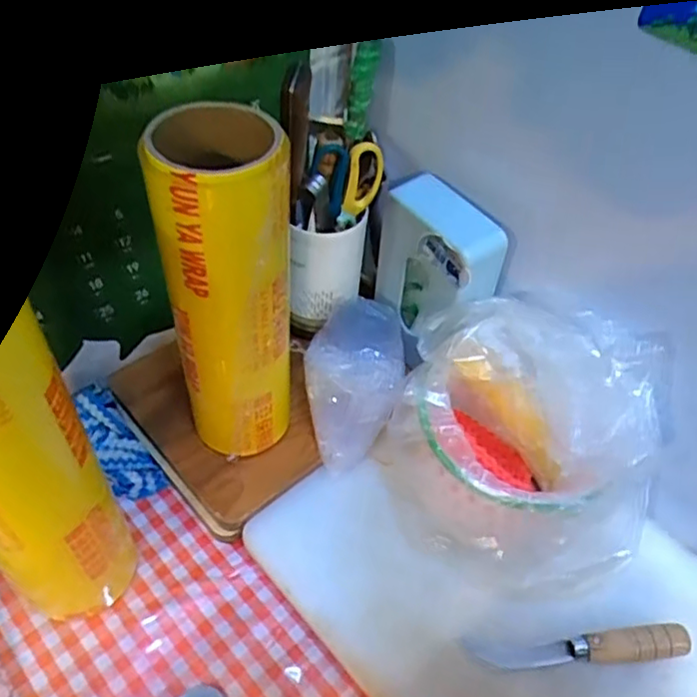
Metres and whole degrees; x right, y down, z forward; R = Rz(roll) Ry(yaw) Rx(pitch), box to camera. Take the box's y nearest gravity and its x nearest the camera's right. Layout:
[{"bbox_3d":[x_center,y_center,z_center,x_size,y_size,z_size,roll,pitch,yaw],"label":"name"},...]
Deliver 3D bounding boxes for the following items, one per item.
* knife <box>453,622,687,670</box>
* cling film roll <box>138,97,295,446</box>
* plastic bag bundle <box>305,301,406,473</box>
[{"bbox_3d":[0.188,0.244,0.513,0.180,0.021,0.025,0,50,-6],"label":"knife"},{"bbox_3d":[-0.095,-0.038,0.509,0.090,0.301,0.098,-5,50,-9],"label":"cling film roll"},{"bbox_3d":[0.005,0.033,0.627,0.095,0.084,0.148,10,49,3],"label":"plastic bag bundle"}]

